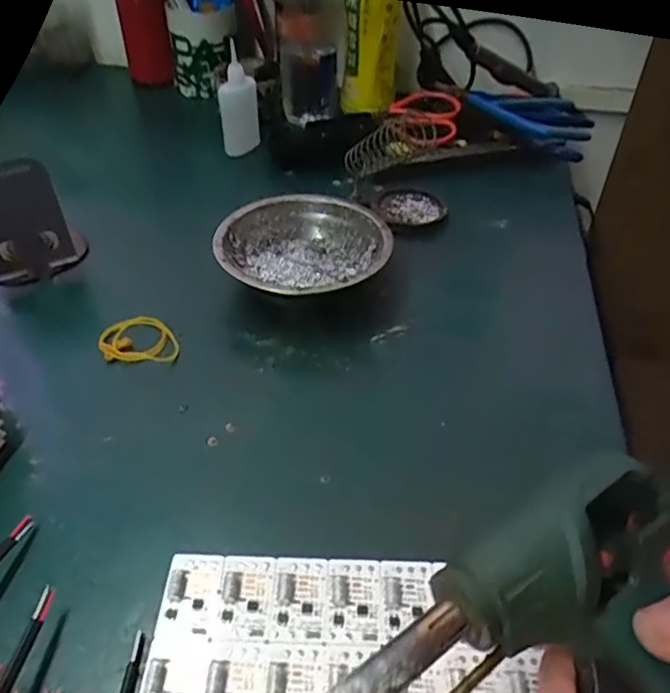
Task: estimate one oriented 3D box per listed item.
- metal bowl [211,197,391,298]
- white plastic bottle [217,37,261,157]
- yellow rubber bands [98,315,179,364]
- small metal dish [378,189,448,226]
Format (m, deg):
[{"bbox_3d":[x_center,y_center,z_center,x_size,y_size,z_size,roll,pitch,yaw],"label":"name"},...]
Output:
[{"bbox_3d":[-0.025,-0.065,0.447,0.122,0.049,0.118,1,43,-1],"label":"metal bowl"},{"bbox_3d":[-0.097,-0.246,0.590,0.035,0.093,0.038,5,43,3],"label":"white plastic bottle"},{"bbox_3d":[-0.135,-0.003,0.402,0.050,0.009,0.049,-5,42,-13],"label":"yellow rubber bands"},{"bbox_3d":[0.066,-0.124,0.523,0.052,0.010,0.051,1,43,-1],"label":"small metal dish"}]

